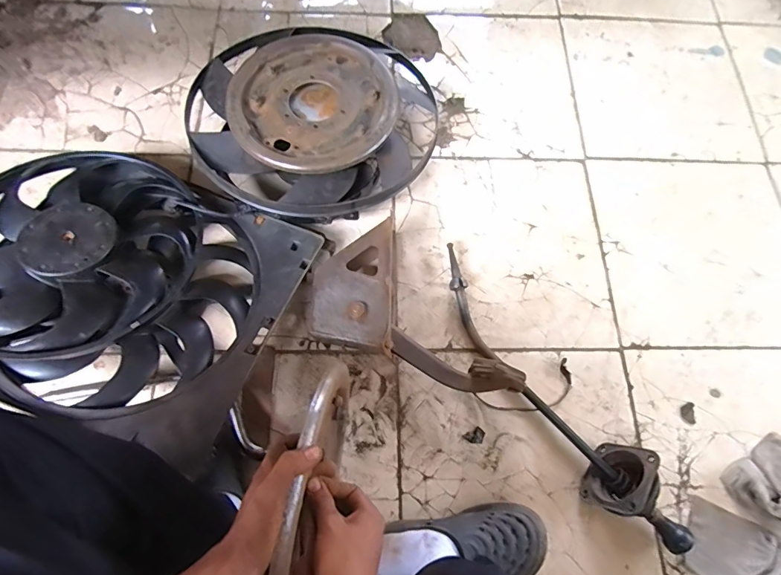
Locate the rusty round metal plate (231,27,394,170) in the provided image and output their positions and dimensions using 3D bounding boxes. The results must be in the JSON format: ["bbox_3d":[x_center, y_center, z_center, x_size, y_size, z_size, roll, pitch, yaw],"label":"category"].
[{"bbox_3d":[-0.139,-0.353,0.781,0.285,0.031,0.318,-2,71,-3],"label":"rusty round metal plate"}]

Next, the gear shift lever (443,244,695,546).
[{"bbox_3d":[0.266,0.162,0.703,0.113,0.102,0.588,-32,77,-9],"label":"gear shift lever"}]

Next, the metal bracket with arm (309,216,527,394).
[{"bbox_3d":[0.011,0.080,0.703,0.215,0.097,0.355,-34,75,-13],"label":"metal bracket with arm"}]

